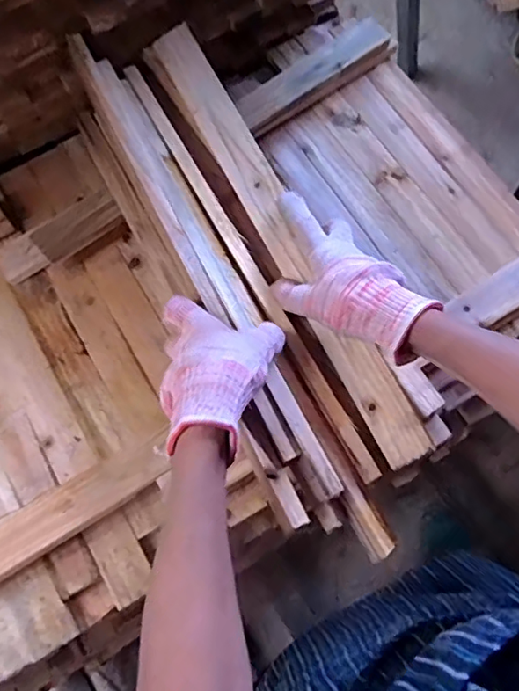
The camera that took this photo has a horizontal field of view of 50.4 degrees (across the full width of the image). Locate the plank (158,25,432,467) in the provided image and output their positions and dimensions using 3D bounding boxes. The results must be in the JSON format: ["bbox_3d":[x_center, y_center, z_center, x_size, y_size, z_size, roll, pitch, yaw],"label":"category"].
[{"bbox_3d":[0.018,-0.117,0.527,0.041,0.018,0.491,-26,76,-10],"label":"plank"}]

